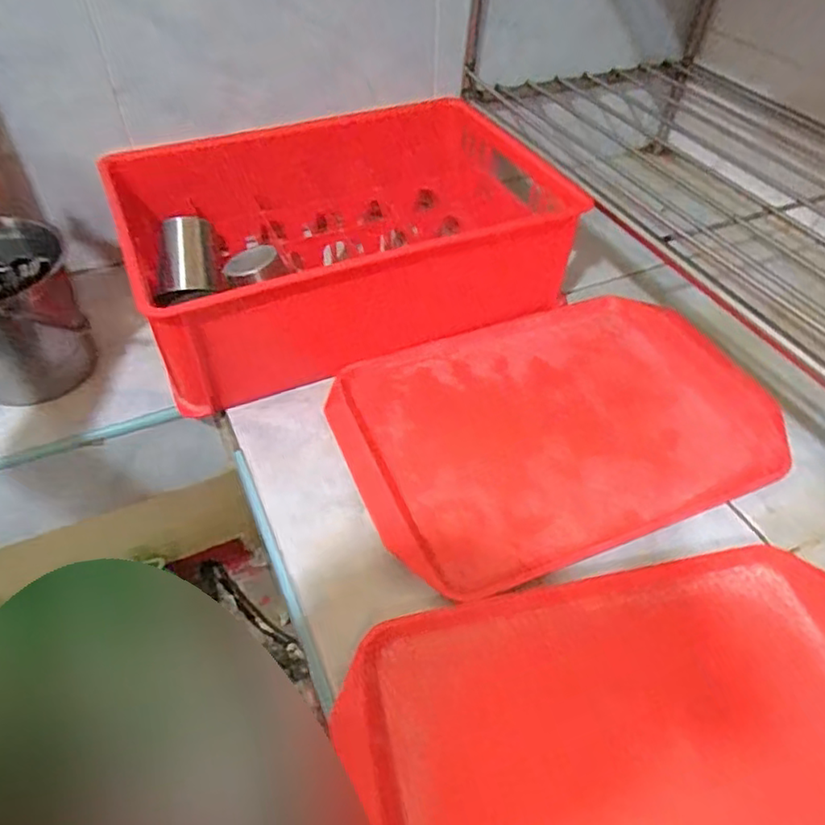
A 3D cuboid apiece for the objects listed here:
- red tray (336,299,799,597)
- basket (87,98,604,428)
[{"bbox_3d":[0.150,0.007,0.661,0.434,0.027,0.300,-17,50,-17],"label":"red tray"},{"bbox_3d":[-0.085,-0.214,0.767,0.481,0.150,0.344,-19,51,-19],"label":"basket"}]

